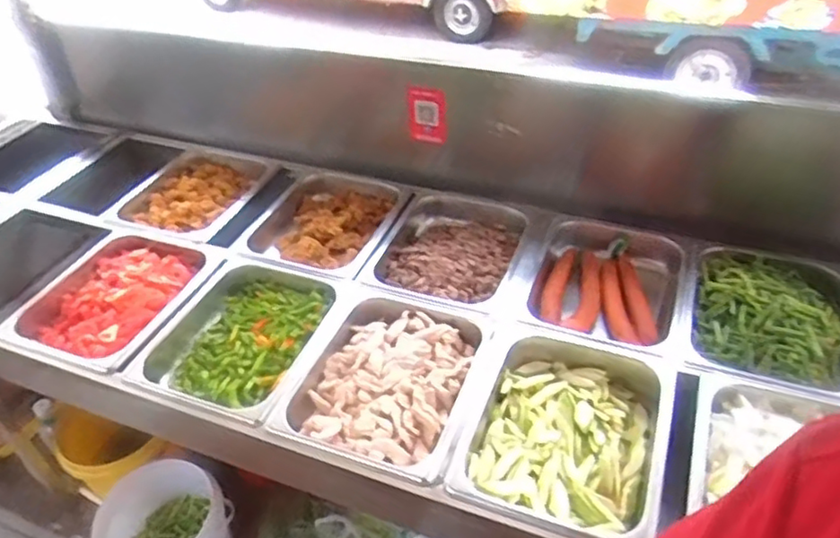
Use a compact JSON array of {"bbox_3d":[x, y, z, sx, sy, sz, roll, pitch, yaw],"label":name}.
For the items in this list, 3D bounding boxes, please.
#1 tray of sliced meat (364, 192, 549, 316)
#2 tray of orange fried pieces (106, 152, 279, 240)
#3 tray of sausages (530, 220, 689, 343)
[{"bbox_3d":[0.075,-0.034,1.278,0.299,0.074,0.353,12,42,18],"label":"tray of sliced meat"},{"bbox_3d":[-0.514,-0.158,1.451,0.308,0.072,0.334,10,41,15],"label":"tray of orange fried pieces"},{"bbox_3d":[0.340,0.033,1.185,0.252,0.069,0.317,14,43,20],"label":"tray of sausages"}]

